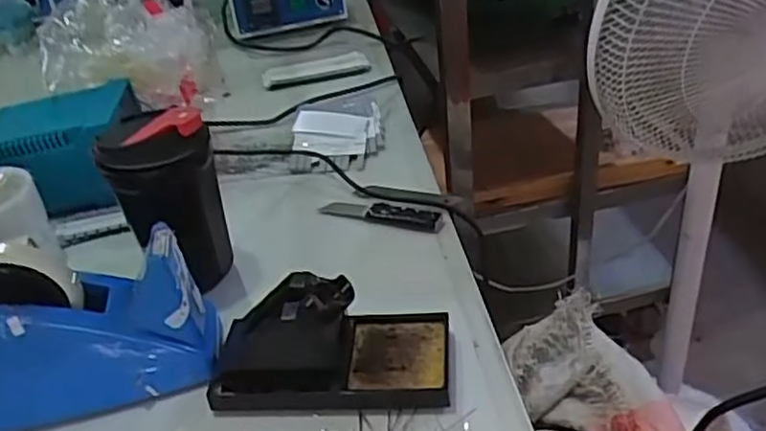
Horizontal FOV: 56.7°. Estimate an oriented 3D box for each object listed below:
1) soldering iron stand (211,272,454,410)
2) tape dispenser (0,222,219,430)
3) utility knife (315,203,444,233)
[{"bbox_3d":[-0.039,0.078,0.474,0.159,0.069,0.073,-4,34,5],"label":"soldering iron stand"},{"bbox_3d":[-0.225,0.075,0.478,0.208,0.112,0.068,-12,34,-7],"label":"tape dispenser"},{"bbox_3d":[-0.002,-0.002,0.642,0.116,0.011,0.028,8,36,21],"label":"utility knife"}]

